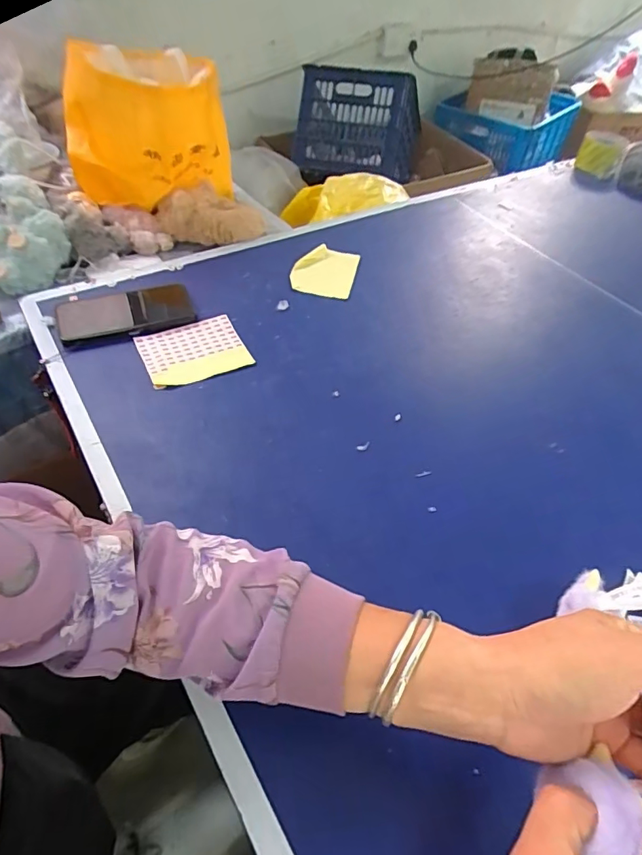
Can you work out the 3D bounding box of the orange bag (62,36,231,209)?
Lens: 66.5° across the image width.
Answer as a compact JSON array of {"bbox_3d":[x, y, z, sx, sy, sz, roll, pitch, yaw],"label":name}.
[{"bbox_3d":[-0.258,-0.462,0.764,0.231,0.196,0.209,27,53,20],"label":"orange bag"}]

